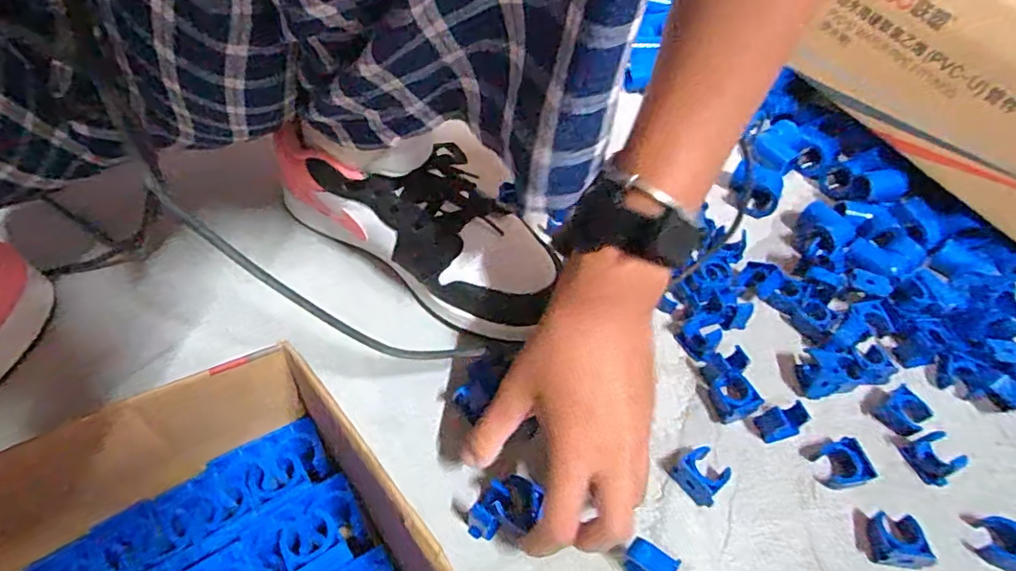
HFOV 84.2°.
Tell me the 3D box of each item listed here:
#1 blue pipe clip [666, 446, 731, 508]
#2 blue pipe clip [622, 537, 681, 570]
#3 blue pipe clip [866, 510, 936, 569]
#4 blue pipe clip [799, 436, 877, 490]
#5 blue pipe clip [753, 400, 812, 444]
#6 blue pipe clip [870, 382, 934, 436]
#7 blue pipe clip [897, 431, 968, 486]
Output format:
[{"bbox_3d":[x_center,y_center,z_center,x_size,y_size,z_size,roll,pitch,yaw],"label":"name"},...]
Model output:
[{"bbox_3d":[0.118,0.114,0.342,0.029,0.015,0.029,-31,62,-26],"label":"blue pipe clip"},{"bbox_3d":[0.075,0.151,0.303,0.025,0.027,0.016,31,55,16],"label":"blue pipe clip"},{"bbox_3d":[0.226,0.147,0.327,0.027,0.016,0.029,9,56,3],"label":"blue pipe clip"},{"bbox_3d":[0.207,0.111,0.353,0.029,0.019,0.029,-3,53,-9],"label":"blue pipe clip"},{"bbox_3d":[0.179,0.089,0.368,0.029,0.018,0.019,-12,55,-15],"label":"blue pipe clip"},{"bbox_3d":[0.268,0.085,0.380,0.027,0.014,0.026,-29,61,-26],"label":"blue pipe clip"},{"bbox_3d":[0.274,0.110,0.360,0.023,0.015,0.029,-20,58,-20],"label":"blue pipe clip"}]

